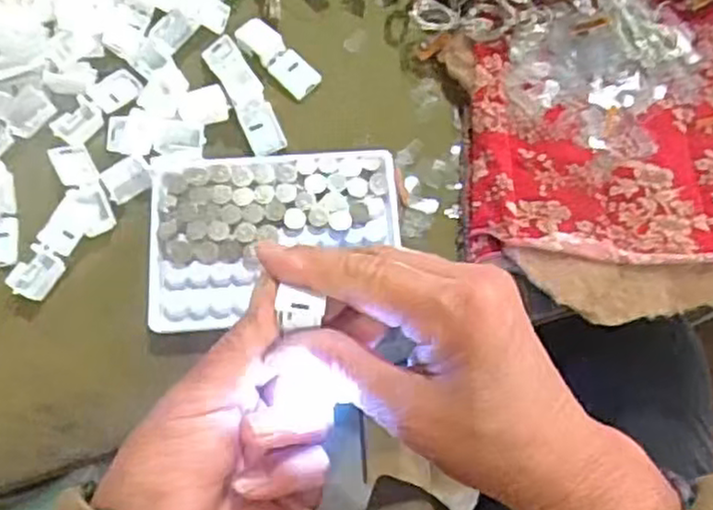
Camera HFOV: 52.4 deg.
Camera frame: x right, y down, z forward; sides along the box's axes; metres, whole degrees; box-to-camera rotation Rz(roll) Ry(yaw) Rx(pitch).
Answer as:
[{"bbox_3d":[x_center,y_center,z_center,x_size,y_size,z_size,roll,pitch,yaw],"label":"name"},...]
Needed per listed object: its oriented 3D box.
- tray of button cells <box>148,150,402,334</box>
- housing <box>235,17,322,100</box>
[{"bbox_3d":[-0.043,-0.012,0.380,0.128,0.008,0.094,-4,72,-2],"label":"tray of button cells"},{"bbox_3d":[-0.046,-0.115,0.423,0.055,0.010,0.022,41,76,11],"label":"housing"}]

